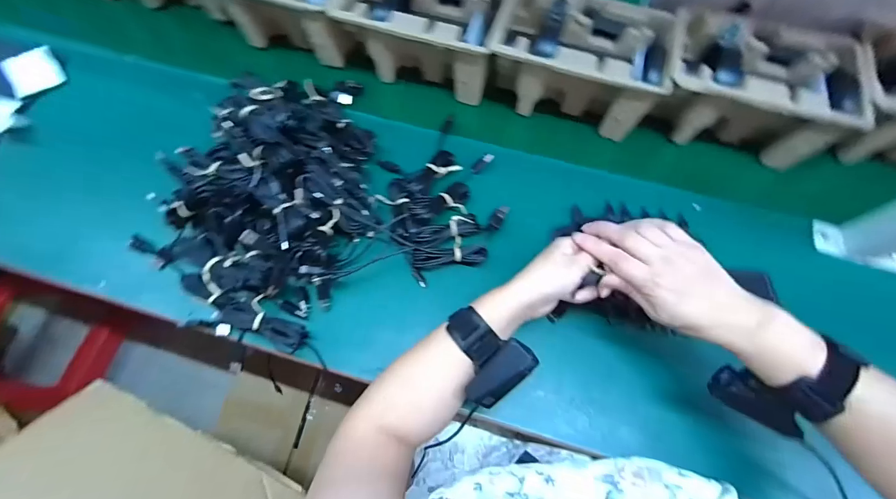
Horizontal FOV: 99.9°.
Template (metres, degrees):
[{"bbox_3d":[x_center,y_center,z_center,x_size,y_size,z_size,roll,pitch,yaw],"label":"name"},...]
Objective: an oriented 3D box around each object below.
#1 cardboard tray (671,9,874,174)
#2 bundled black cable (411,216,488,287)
[{"bbox_3d":[0.393,-0.211,0.506,0.221,0.101,0.136,16,67,7],"label":"cardboard tray"},{"bbox_3d":[-0.002,-0.002,0.457,0.092,0.033,0.060,-18,68,-8],"label":"bundled black cable"}]

